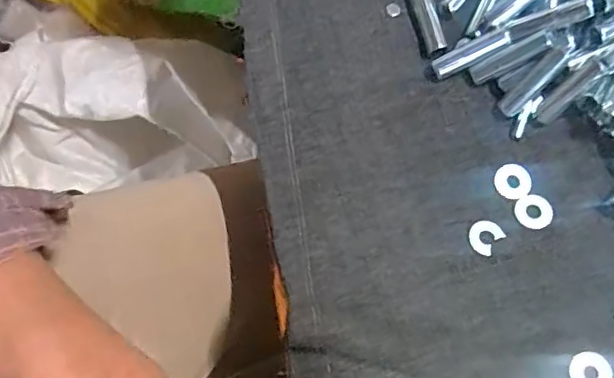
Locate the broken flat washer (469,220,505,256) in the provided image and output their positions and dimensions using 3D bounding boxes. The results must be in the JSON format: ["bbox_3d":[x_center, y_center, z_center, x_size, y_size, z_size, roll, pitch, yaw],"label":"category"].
[{"bbox_3d":[0.092,0.024,0.290,0.015,0.004,0.019,39,78,12],"label":"broken flat washer"}]

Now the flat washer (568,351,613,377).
[{"bbox_3d":[0.137,0.089,0.272,0.020,0.004,0.019,0,74,1],"label":"flat washer"}]

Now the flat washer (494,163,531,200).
[{"bbox_3d":[0.111,-0.005,0.301,0.019,0.004,0.019,0,74,1],"label":"flat washer"}]

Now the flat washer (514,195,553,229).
[{"bbox_3d":[0.119,0.012,0.296,0.019,0.004,0.018,0,74,1],"label":"flat washer"}]

